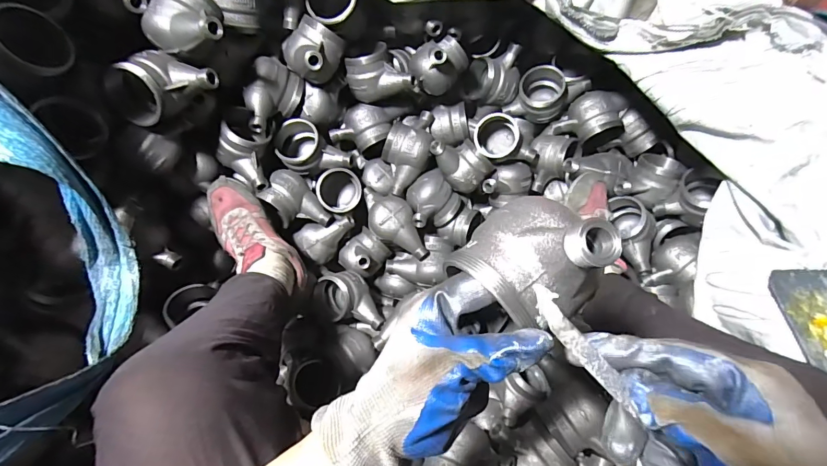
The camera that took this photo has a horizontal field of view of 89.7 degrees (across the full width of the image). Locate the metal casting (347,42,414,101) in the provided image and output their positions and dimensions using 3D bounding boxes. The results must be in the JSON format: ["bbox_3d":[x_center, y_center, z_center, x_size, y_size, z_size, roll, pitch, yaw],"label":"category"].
[{"bbox_3d":[-0.056,-0.270,0.711,0.101,0.076,0.078,-20,102,16],"label":"metal casting"}]

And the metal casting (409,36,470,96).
[{"bbox_3d":[0.043,-0.284,0.695,0.092,0.084,0.065,6,66,2],"label":"metal casting"}]

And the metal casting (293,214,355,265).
[{"bbox_3d":[-0.159,0.005,0.762,0.104,0.061,0.059,-38,71,-16],"label":"metal casting"}]

